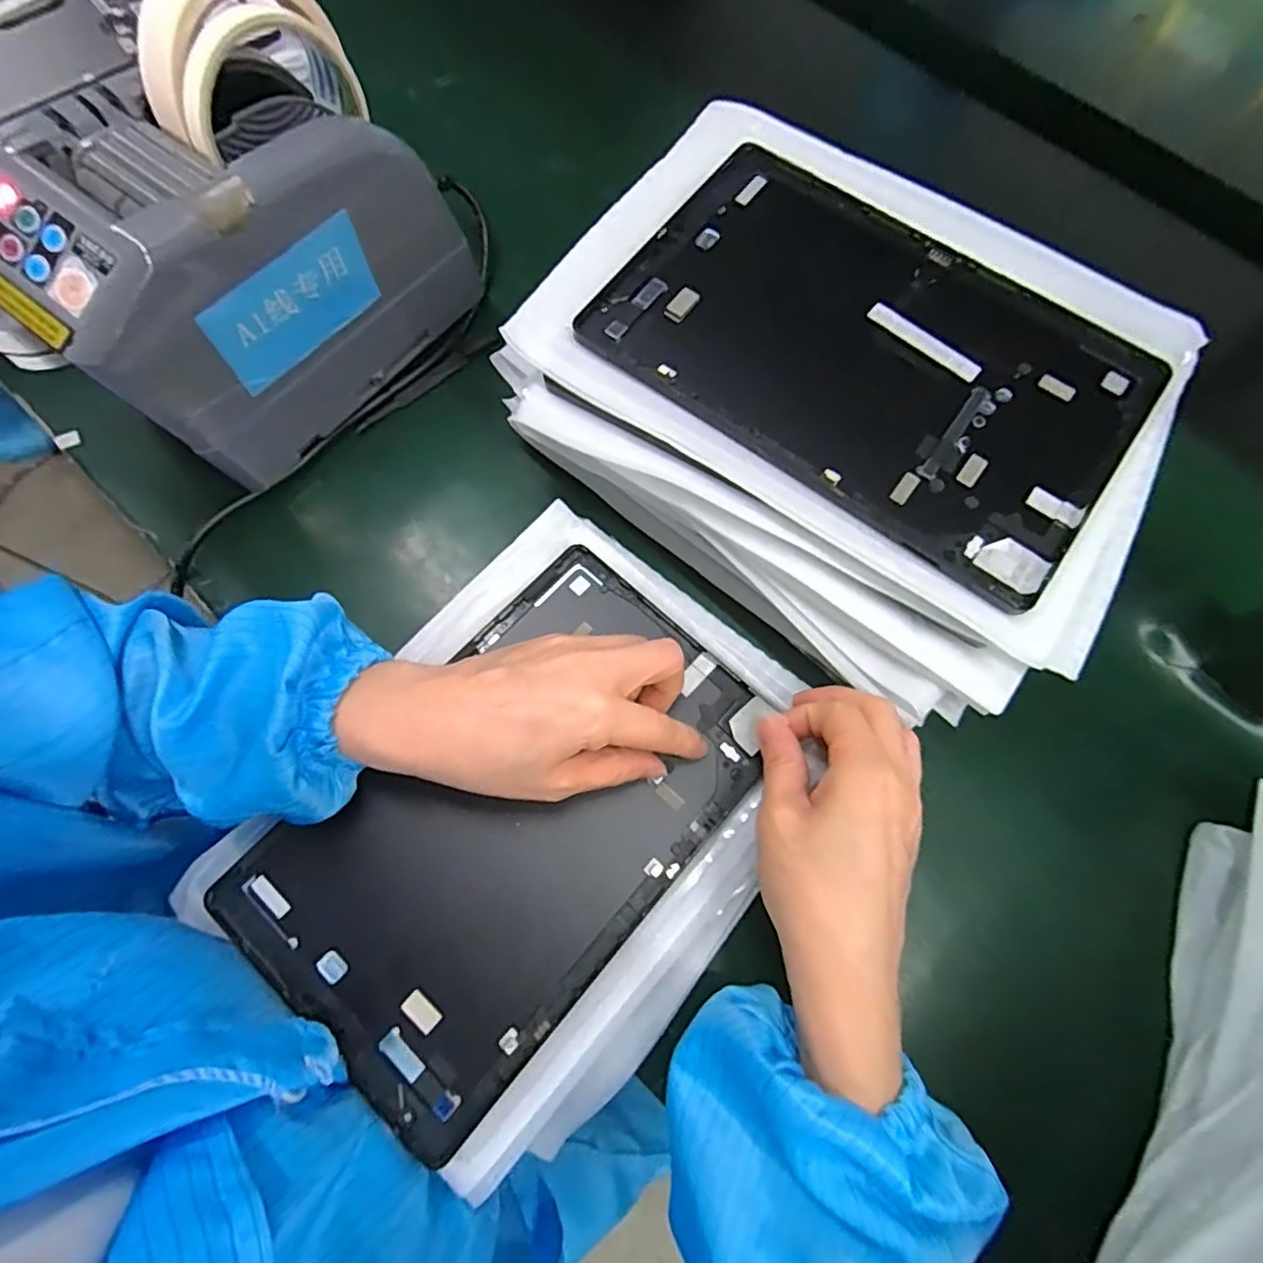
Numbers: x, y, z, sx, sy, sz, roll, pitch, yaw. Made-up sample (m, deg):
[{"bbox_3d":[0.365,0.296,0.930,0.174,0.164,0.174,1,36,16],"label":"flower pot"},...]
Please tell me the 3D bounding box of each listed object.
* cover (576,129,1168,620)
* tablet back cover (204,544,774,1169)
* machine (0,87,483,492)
[{"bbox_3d":[0.114,-0.136,0.298,0.243,0.009,0.155,35,75,9],"label":"cover"},{"bbox_3d":[-0.053,0.088,0.298,0.154,0.015,0.242,42,76,10],"label":"tablet back cover"},{"bbox_3d":[-0.197,-0.191,0.322,0.105,0.129,0.194,38,76,10],"label":"machine"}]

